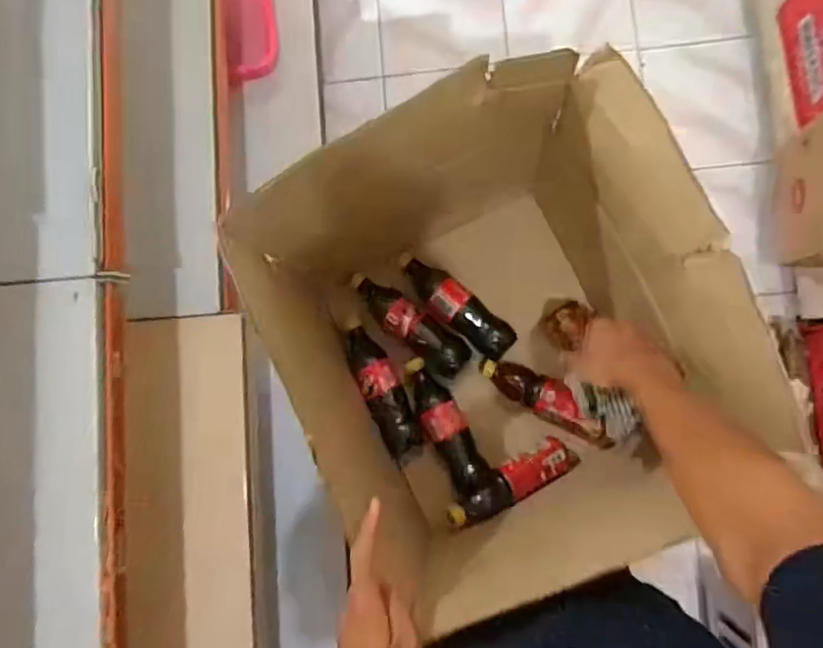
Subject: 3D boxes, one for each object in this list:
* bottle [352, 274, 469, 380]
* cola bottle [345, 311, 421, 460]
[{"bbox_3d":[-0.003,0.002,0.921,0.196,0.060,0.062,39,89,7],"label":"bottle"},{"bbox_3d":[-0.046,0.091,0.910,0.059,0.054,0.211,-23,96,3],"label":"cola bottle"}]

